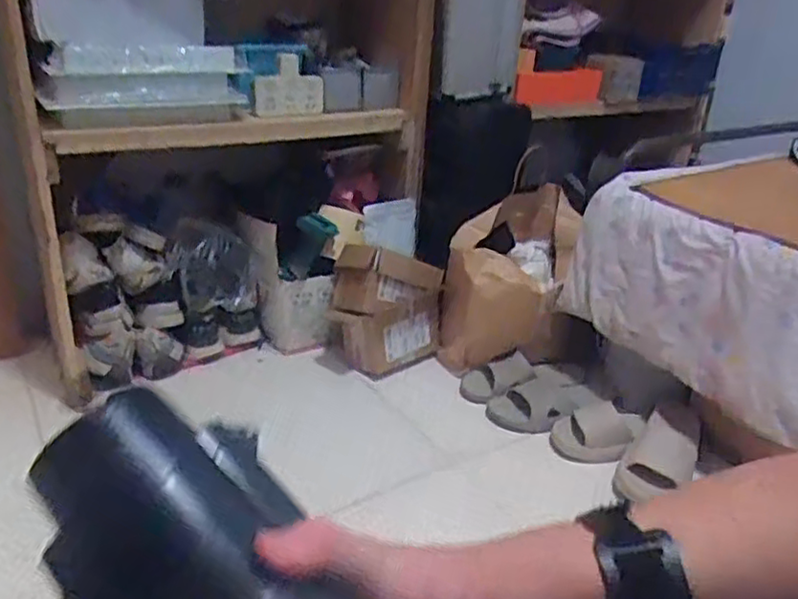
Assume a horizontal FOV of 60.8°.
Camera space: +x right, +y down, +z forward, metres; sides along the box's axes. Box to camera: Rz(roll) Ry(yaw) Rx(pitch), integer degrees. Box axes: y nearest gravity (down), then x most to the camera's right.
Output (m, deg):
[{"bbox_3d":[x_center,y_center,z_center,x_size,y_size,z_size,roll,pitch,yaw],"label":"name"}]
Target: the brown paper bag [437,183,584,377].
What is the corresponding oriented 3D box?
[{"bbox_3d":[0.249,-0.042,1.525,0.261,0.327,0.306,9,26,11],"label":"brown paper bag"}]

